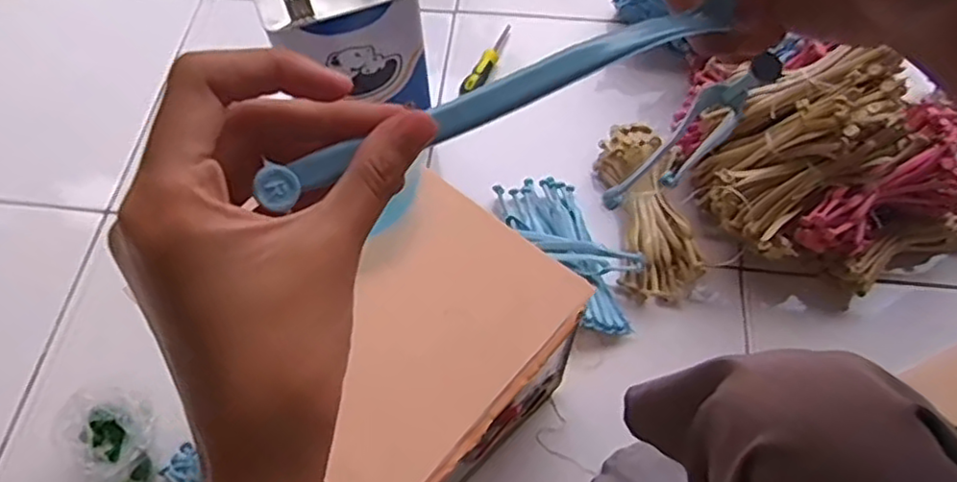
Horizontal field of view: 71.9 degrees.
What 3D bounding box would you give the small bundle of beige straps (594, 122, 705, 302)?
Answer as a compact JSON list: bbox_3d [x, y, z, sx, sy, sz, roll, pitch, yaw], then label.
[{"bbox_3d":[0.196,-0.041,0.801,0.083,0.059,0.218,-11,62,-6],"label":"small bundle of beige straps"}]

